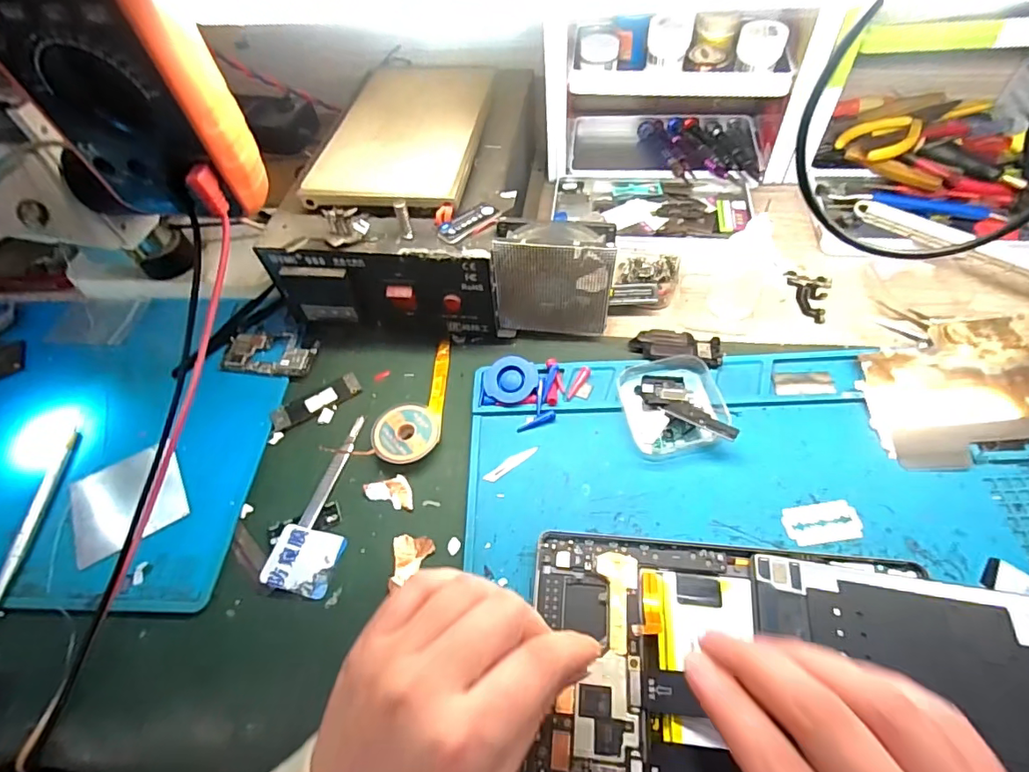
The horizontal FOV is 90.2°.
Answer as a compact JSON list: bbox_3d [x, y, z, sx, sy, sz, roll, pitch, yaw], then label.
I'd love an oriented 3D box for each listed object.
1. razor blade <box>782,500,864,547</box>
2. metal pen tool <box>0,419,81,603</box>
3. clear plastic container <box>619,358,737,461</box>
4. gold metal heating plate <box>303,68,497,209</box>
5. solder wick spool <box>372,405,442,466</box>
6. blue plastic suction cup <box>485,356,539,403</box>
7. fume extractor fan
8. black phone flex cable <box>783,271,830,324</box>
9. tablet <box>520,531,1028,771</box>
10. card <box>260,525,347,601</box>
[{"bbox_3d":[0.178,0.079,0.297,0.043,0.004,0.023,-9,54,-1],"label":"razor blade"},{"bbox_3d":[-0.311,0.084,0.334,0.007,0.011,0.133,-5,54,2],"label":"metal pen tool"},{"bbox_3d":[0.104,0.011,0.342,0.061,0.018,0.069,-8,54,-1],"label":"clear plastic container"},{"bbox_3d":[-0.079,-0.198,0.395,0.107,0.009,0.181,6,57,6],"label":"gold metal heating plate"},{"bbox_3d":[-0.072,0.033,0.347,0.043,0.015,0.043,-3,54,4],"label":"solder wick spool"},{"bbox_3d":[-0.002,-0.004,0.361,0.036,0.010,0.032,9,78,7],"label":"blue plastic suction cup"},{"bbox_3d":[0.028,-0.075,0.365,0.080,0.084,0.032,0,54,5],"label":"fume extractor fan"},{"bbox_3d":[0.230,-0.072,0.406,0.034,0.005,0.046,20,59,19],"label":"black phone flex cable"},{"bbox_3d":[0.161,0.147,0.240,0.306,0.007,0.130,5,55,11],"label":"tablet"},{"bbox_3d":[-0.126,0.104,0.306,0.040,0.006,0.037,8,56,11],"label":"card"}]

